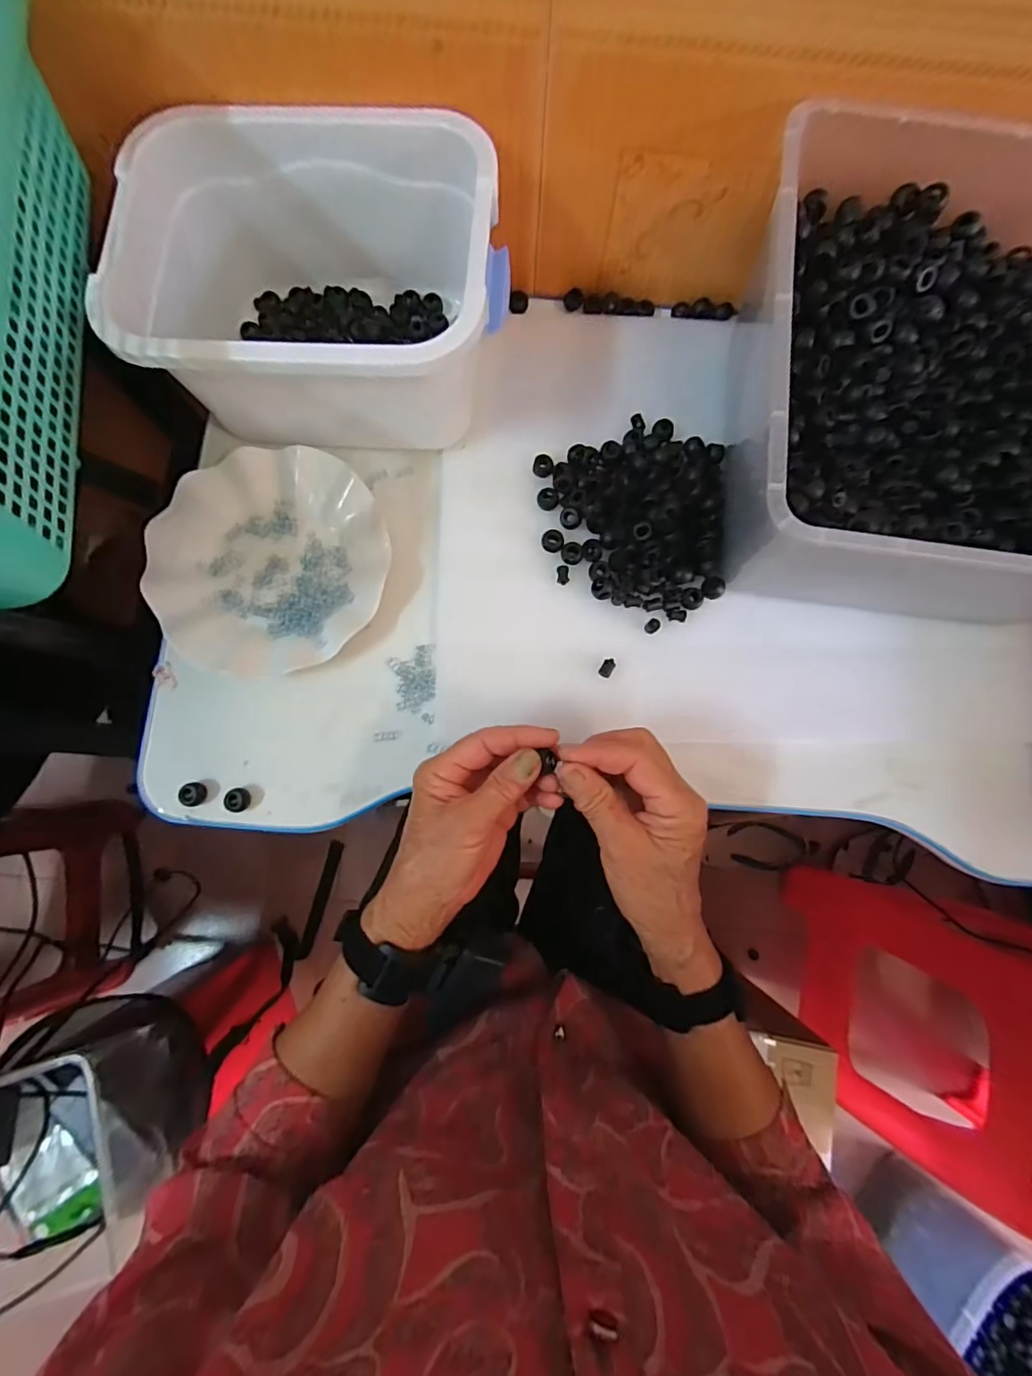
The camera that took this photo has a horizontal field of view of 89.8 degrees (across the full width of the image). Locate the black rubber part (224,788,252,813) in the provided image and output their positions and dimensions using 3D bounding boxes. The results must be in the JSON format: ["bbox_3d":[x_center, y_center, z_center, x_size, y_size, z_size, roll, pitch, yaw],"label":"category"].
[{"bbox_3d":[-0.207,0.084,0.385,0.017,0.015,0.016,0,84,-1],"label":"black rubber part"}]

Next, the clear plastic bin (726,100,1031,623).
[{"bbox_3d":[0.302,-0.200,0.364,0.309,0.142,0.296,5,84,-1],"label":"clear plastic bin"}]

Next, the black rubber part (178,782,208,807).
[{"bbox_3d":[-0.241,0.079,0.387,0.018,0.013,0.017,0,84,-1],"label":"black rubber part"}]

